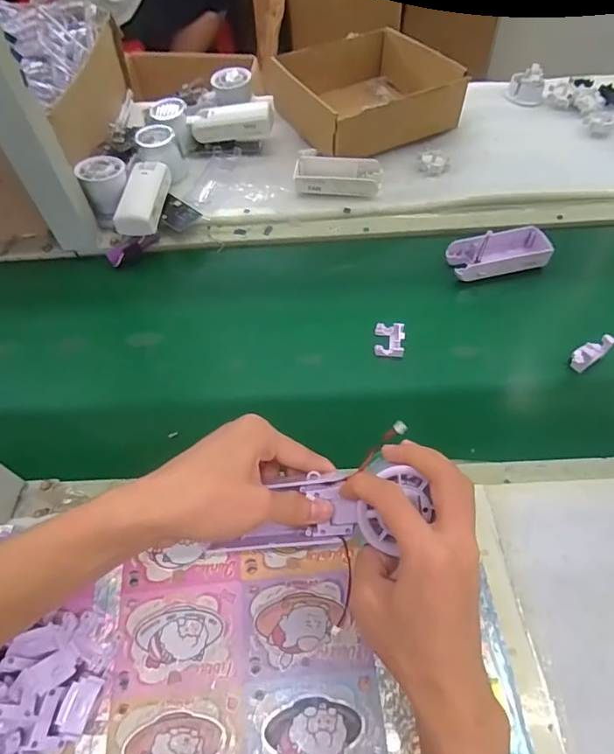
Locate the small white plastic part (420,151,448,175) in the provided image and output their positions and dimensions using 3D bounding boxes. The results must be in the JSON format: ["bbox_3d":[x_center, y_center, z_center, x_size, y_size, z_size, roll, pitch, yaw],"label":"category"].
[{"bbox_3d":[0.167,-0.281,0.653,0.033,0.020,0.028,17,59,14],"label":"small white plastic part"}]

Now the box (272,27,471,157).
[{"bbox_3d":[0.083,-0.406,0.705,0.203,0.073,0.216,-24,58,-13],"label":"box"}]

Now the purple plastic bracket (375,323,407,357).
[{"bbox_3d":[0.086,-0.039,0.509,0.030,0.020,0.036,8,57,8],"label":"purple plastic bracket"}]

